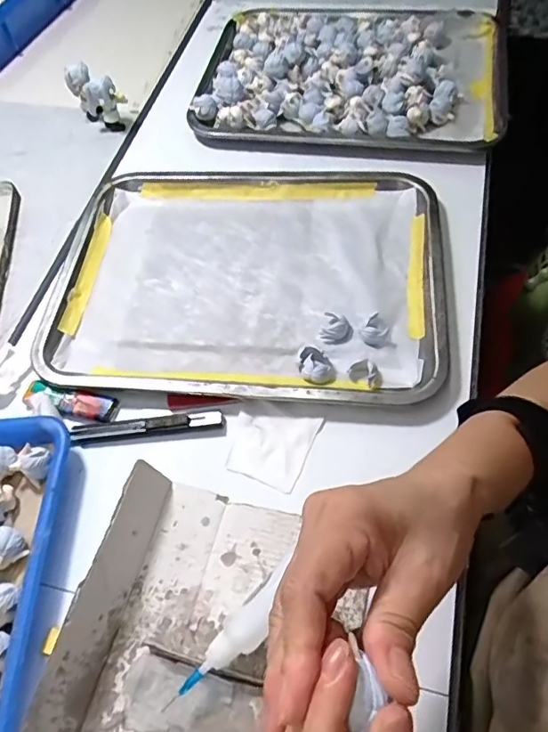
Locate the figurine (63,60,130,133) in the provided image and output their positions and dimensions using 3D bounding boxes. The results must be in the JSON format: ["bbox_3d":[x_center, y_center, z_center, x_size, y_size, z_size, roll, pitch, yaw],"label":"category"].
[{"bbox_3d":[-0.205,-0.313,0.614,0.065,0.059,0.033,39,70,23],"label":"figurine"}]

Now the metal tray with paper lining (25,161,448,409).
[{"bbox_3d":[-0.024,-0.087,0.484,0.340,0.029,0.251,4,60,6],"label":"metal tray with paper lining"}]

